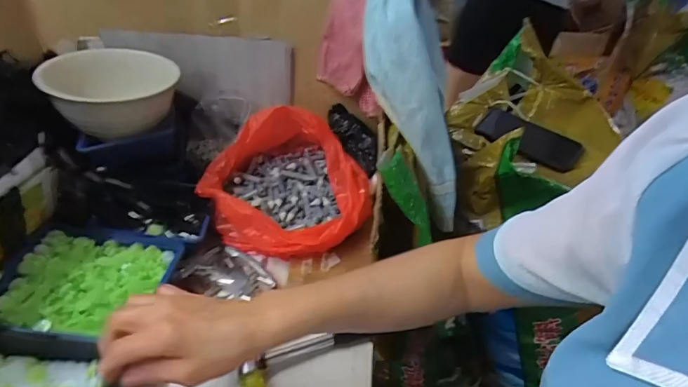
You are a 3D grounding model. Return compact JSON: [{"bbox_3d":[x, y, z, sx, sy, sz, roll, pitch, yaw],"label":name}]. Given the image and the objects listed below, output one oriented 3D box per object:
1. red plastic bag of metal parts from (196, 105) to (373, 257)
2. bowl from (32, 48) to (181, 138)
[{"bbox_3d":[-0.078,-0.030,0.600,0.224,0.124,0.213,15,37,18],"label":"red plastic bag of metal parts"},{"bbox_3d":[-0.315,-0.141,0.578,0.159,0.075,0.157,-15,38,-23],"label":"bowl"}]

